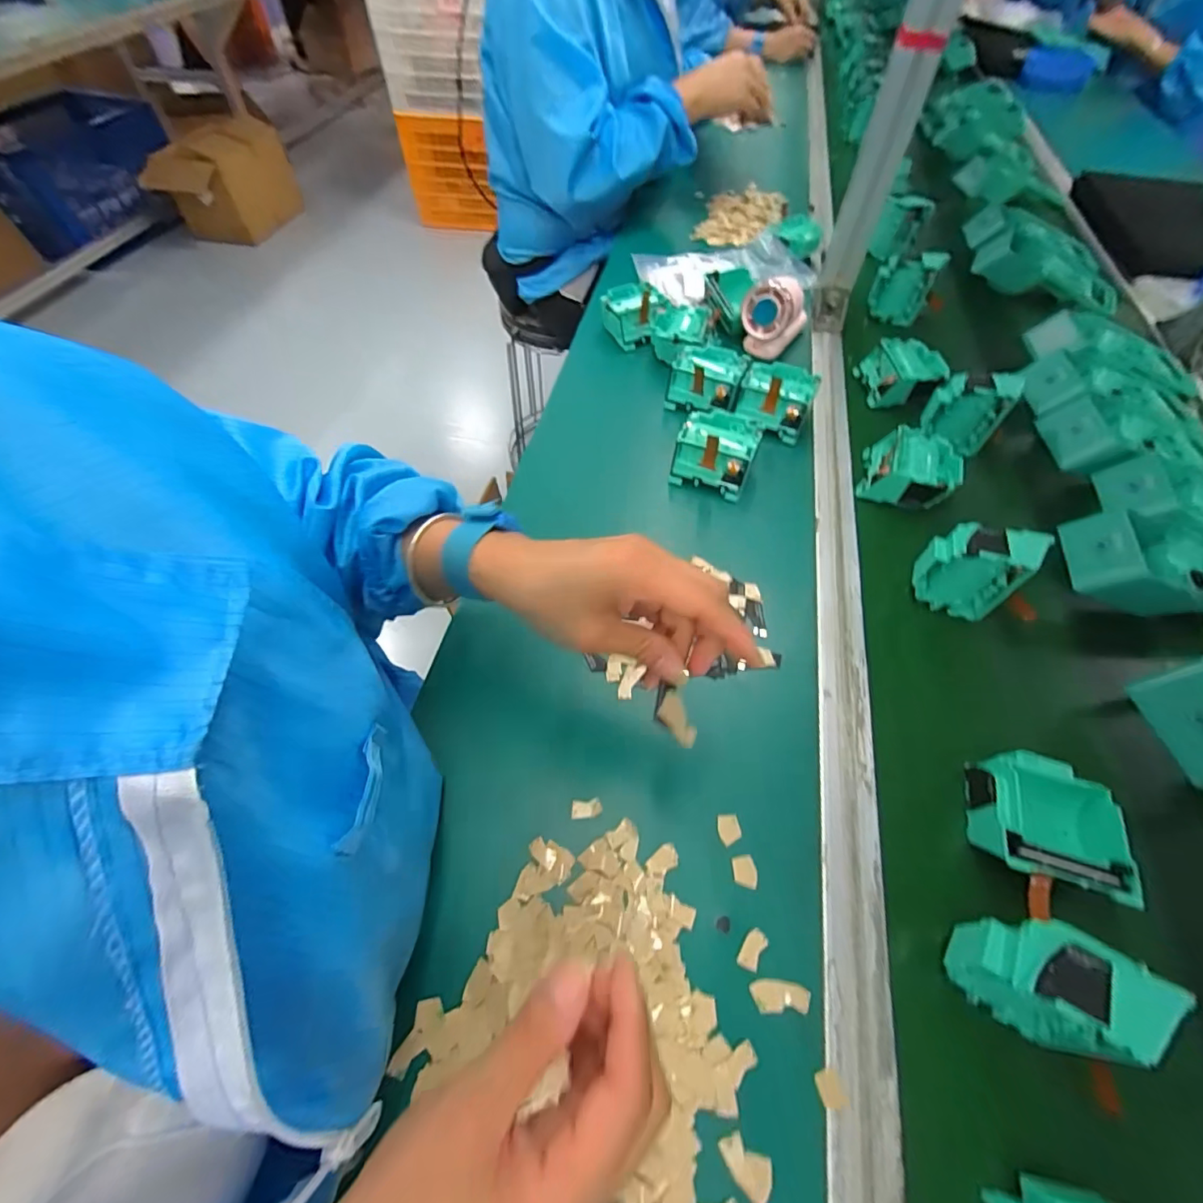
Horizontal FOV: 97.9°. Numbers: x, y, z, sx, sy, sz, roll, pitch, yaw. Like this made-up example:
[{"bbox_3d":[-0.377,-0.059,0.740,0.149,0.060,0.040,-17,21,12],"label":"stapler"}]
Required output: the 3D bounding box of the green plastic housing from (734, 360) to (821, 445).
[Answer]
[{"bbox_3d":[0.186,-0.216,0.563,0.071,0.049,0.068,22,56,17],"label":"green plastic housing"}]

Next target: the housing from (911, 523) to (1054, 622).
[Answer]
[{"bbox_3d":[0.299,-0.025,0.427,0.072,0.073,0.032,16,55,12],"label":"housing"}]

